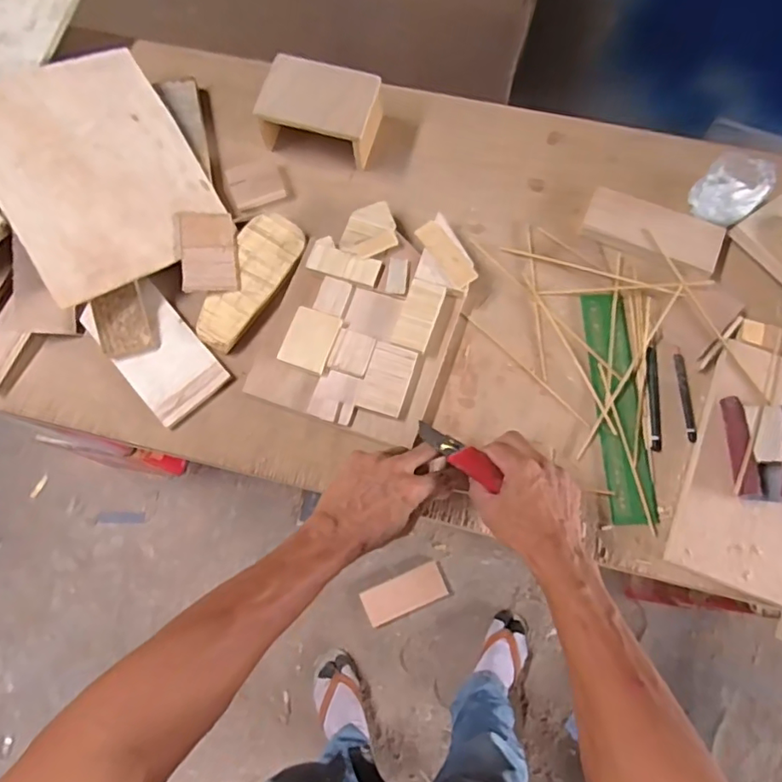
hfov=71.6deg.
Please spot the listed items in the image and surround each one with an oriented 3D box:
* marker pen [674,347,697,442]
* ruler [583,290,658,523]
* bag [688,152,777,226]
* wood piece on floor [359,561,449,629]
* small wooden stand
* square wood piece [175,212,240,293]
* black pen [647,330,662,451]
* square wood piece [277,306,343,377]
[{"bbox_3d":[0.317,0.003,0.584,0.009,0.008,0.102,-2,73,0],"label":"marker pen"},{"bbox_3d":[0.247,0.014,0.588,0.050,0.006,0.250,-3,75,0],"label":"ruler"},{"bbox_3d":[0.387,-0.229,0.620,0.068,0.050,0.070,-43,76,-11],"label":"bag"},{"bbox_3d":[0.033,0.486,1.295,0.195,0.016,0.083,-23,73,-6],"label":"wood piece on floor"},{"bbox_3d":[-0.083,-0.336,0.656,0.131,0.070,0.086,15,73,6],"label":"small wooden stand"},{"bbox_3d":[-0.210,-0.159,0.620,0.063,0.004,0.096,-6,78,-17],"label":"square wood piece"},{"bbox_3d":[0.285,-0.002,0.587,0.014,0.008,0.131,6,73,3],"label":"black pen"},{"bbox_3d":[-0.088,-0.055,0.594,0.053,0.012,0.067,19,74,7],"label":"square wood piece"}]

